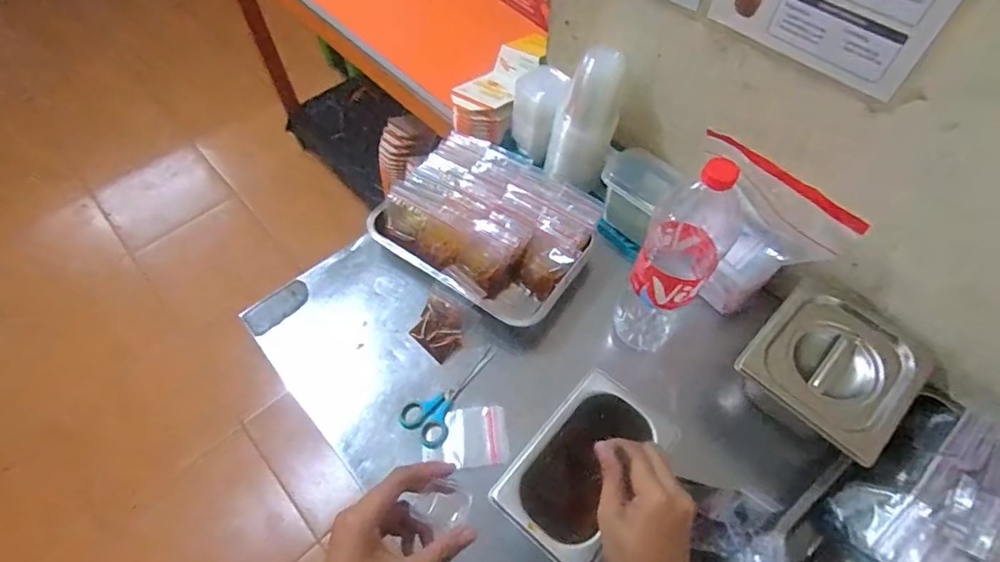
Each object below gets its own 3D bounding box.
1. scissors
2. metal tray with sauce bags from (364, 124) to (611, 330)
[{"bbox_3d":[-0.060,0.144,0.687,0.064,0.007,0.153,34,65,19],"label":"scissors"},{"bbox_3d":[-0.016,-0.081,0.776,0.297,0.078,0.221,34,65,20],"label":"metal tray with sauce bags"}]

